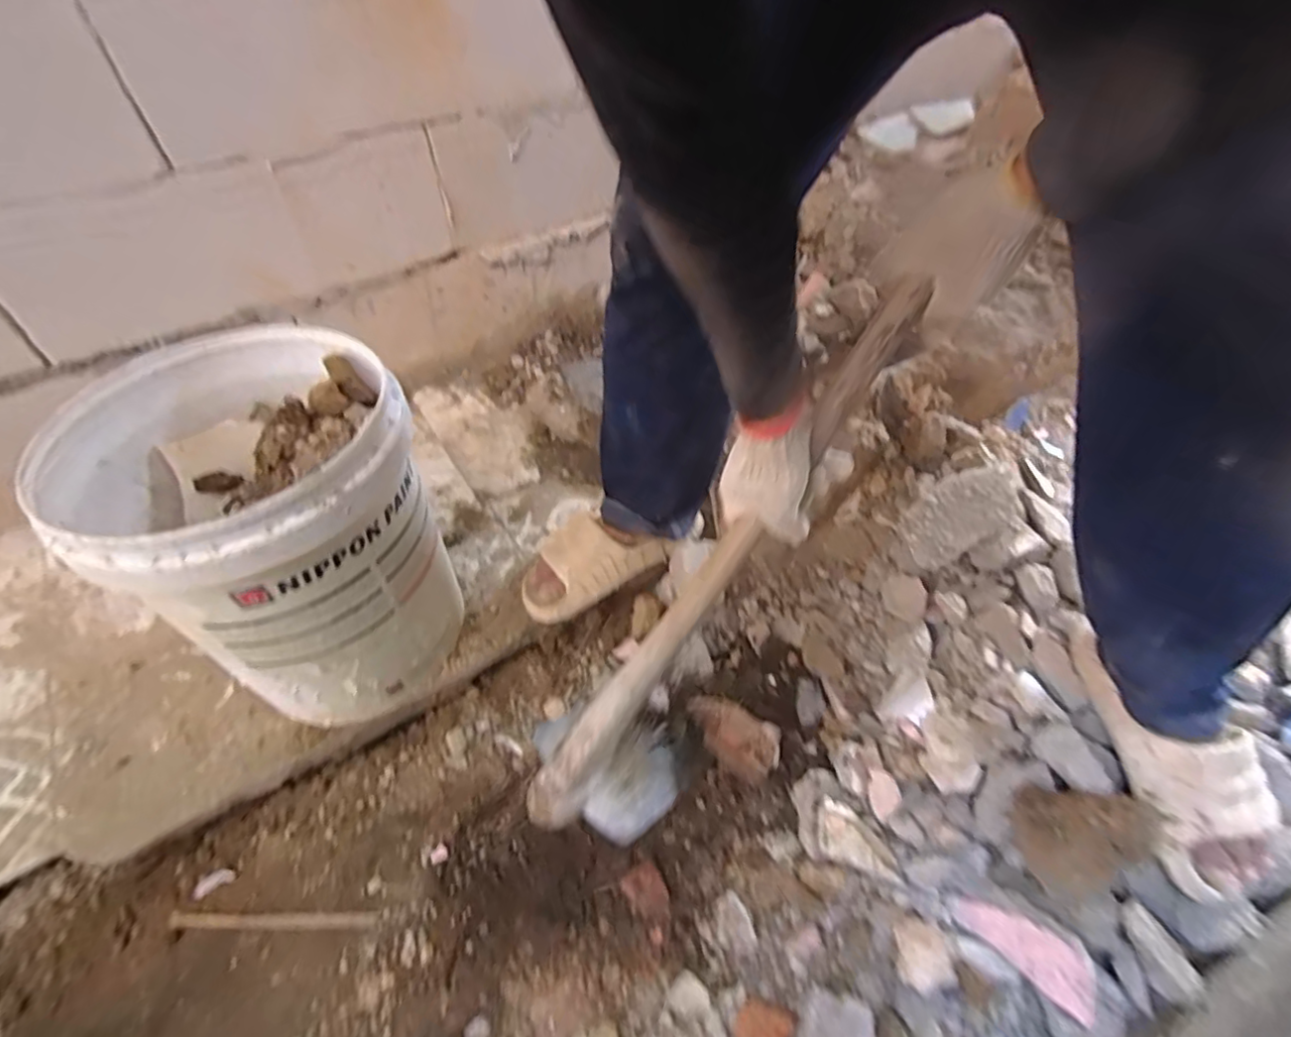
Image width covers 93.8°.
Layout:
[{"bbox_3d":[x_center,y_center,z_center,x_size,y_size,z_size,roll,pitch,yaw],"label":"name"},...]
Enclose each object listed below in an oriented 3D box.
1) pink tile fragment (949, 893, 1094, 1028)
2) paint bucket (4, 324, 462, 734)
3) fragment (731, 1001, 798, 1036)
[{"bbox_3d":[0.400,0.443,0.639,0.017,0.066,0.134,19,5,-38],"label":"pink tile fragment"},{"bbox_3d":[-0.393,0.025,0.693,0.286,0.368,0.300,-30,56,-23],"label":"paint bucket"},{"bbox_3d":[0.129,0.564,0.659,0.063,0.046,0.059,0,50,0],"label":"fragment"}]

